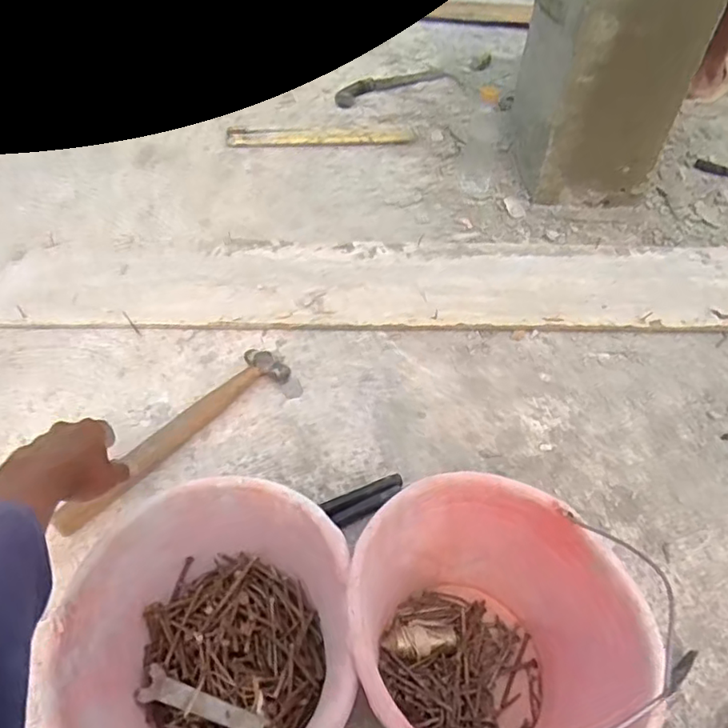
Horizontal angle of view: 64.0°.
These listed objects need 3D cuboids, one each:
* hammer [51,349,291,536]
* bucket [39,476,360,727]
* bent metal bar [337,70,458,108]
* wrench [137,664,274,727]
[{"bbox_3d":[-0.226,0.089,0.721,0.068,0.037,0.324,33,55,22],"label":"hammer"},{"bbox_3d":[-0.124,0.246,0.510,0.214,0.158,0.243,-2,51,-4],"label":"bucket"},{"bbox_3d":[0.071,-0.675,1.402,0.321,0.015,0.072,-21,54,-19],"label":"bent metal bar"},{"bbox_3d":[-0.138,0.299,0.505,0.131,0.006,0.028,13,48,20],"label":"wrench"}]

